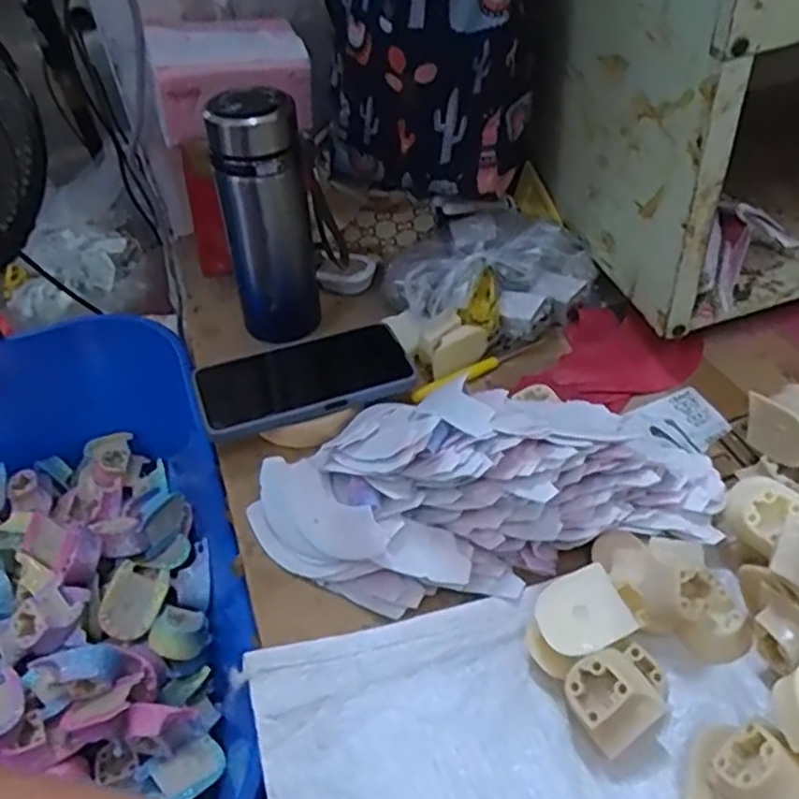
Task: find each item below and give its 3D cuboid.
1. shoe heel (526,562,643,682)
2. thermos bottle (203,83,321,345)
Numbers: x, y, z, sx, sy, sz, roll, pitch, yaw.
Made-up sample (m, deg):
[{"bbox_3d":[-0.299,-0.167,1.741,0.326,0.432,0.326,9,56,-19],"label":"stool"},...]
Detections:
[{"bbox_3d":[0.102,0.129,0.423,0.057,0.033,0.044,-24,47,-16],"label":"shoe heel"},{"bbox_3d":[-0.109,-0.144,0.603,0.074,0.208,0.056,-14,46,-9],"label":"thermos bottle"}]

